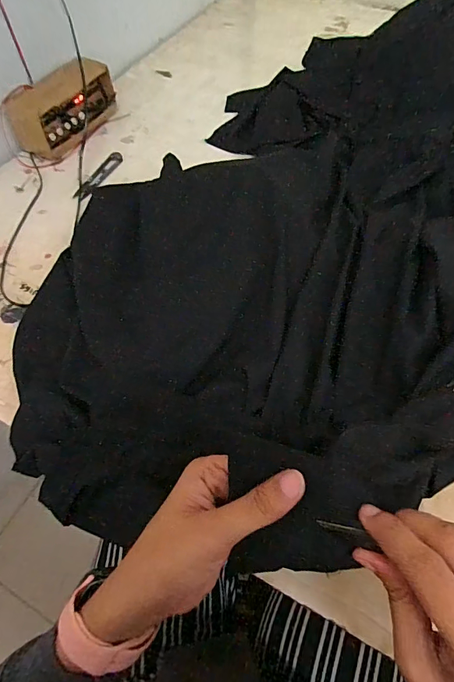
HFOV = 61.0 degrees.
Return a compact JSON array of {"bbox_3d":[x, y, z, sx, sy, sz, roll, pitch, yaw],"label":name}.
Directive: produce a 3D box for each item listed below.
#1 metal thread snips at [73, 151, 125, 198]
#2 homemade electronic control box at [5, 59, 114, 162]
[{"bbox_3d":[-0.203,-0.266,0.616,0.024,0.008,0.117,19,61,13],"label":"metal thread snips"},{"bbox_3d":[-0.273,-0.398,0.653,0.078,0.088,0.184,26,63,16],"label":"homemade electronic control box"}]

